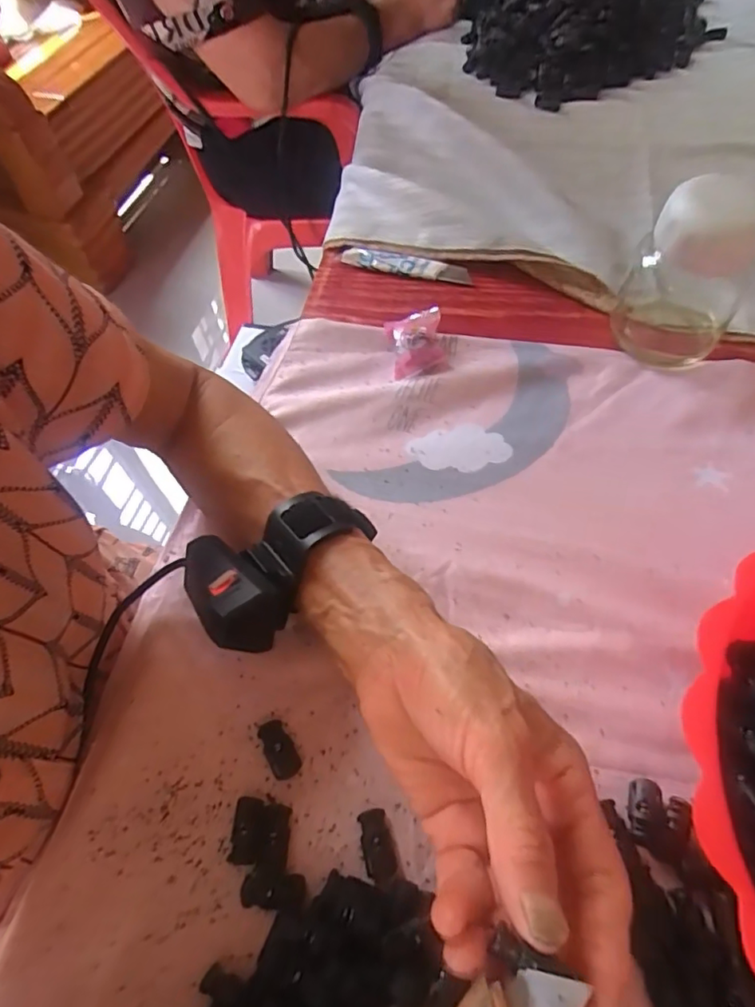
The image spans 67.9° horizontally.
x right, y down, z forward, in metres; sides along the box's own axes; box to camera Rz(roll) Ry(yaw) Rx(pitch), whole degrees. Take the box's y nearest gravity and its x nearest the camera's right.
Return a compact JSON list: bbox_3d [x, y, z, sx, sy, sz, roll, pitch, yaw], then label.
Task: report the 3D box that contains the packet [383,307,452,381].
[{"bbox_3d":[0.030,-0.122,0.424,0.040,0.020,0.057,-8,59,-1],"label":"packet"}]

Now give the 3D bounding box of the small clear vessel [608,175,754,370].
[{"bbox_3d":[0.209,-0.156,0.375,0.074,0.111,0.068,24,63,17],"label":"small clear vessel"}]

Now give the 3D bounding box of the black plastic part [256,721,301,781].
[{"bbox_3d":[-0.049,0.124,0.282,0.014,0.008,0.028,-29,61,-13],"label":"black plastic part"}]

